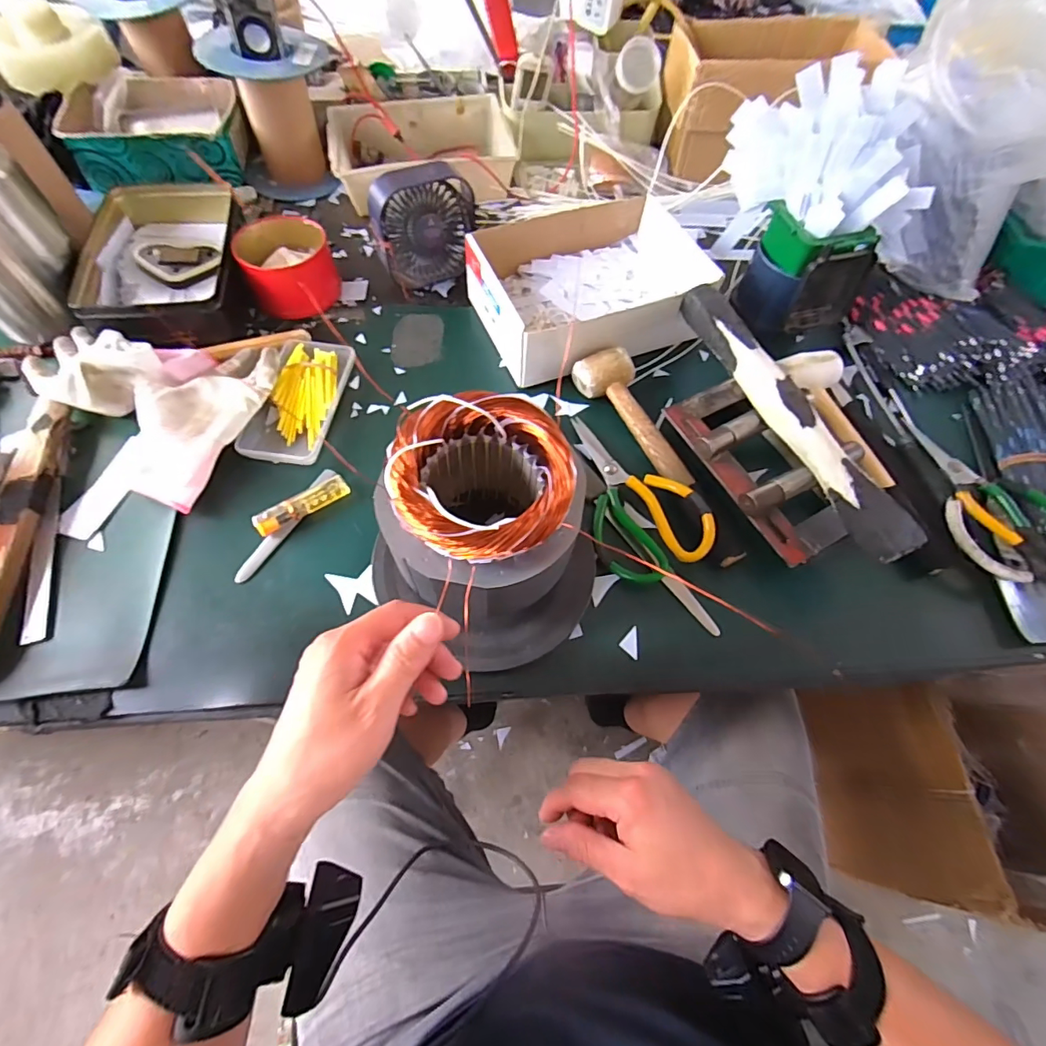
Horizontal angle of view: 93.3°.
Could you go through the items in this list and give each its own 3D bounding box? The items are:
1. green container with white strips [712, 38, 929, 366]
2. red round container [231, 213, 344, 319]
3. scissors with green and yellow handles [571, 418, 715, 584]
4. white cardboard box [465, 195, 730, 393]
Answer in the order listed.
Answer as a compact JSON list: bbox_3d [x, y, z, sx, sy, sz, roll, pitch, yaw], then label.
[{"bbox_3d":[0.313,-0.336,0.538,0.125,0.222,0.182,-28,68,-15],"label":"green container with white strips"},{"bbox_3d":[-0.275,-0.302,0.586,0.099,0.065,0.094,1,64,-2],"label":"red round container"},{"bbox_3d":[0.112,-0.035,0.478,0.101,0.029,0.178,-9,65,-7],"label":"scissors with green and yellow handles"},{"bbox_3d":[0.072,-0.277,0.576,0.242,0.080,0.187,-19,66,-11],"label":"white cardboard box"}]

